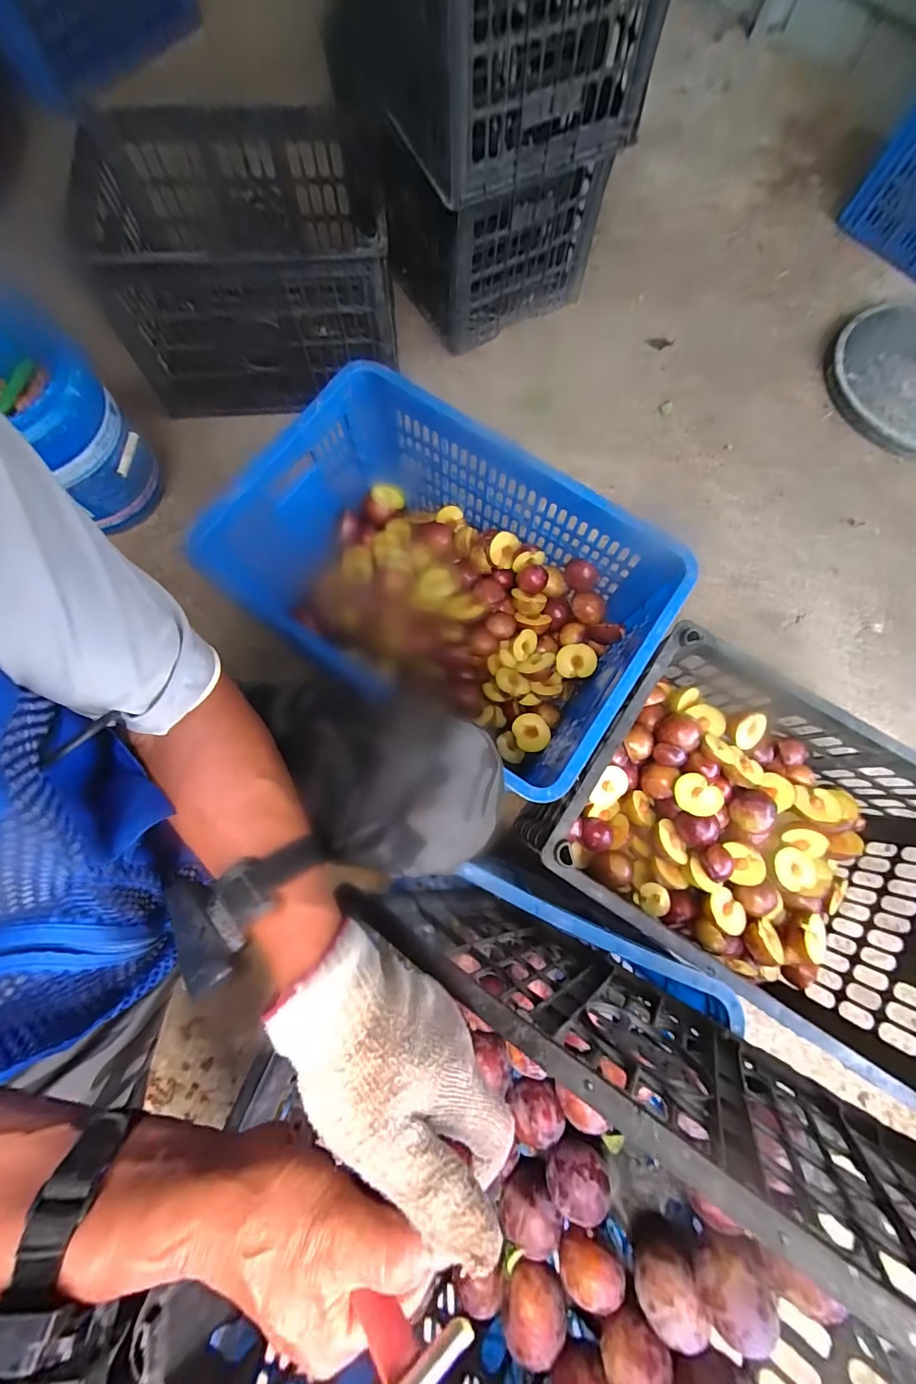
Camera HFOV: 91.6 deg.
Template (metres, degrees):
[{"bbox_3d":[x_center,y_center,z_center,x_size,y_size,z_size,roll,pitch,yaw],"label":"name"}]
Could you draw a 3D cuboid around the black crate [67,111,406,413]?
[{"bbox_3d":[-0.350,-0.729,0.786,0.461,0.258,0.299,-2,77,-5],"label":"black crate"}]

